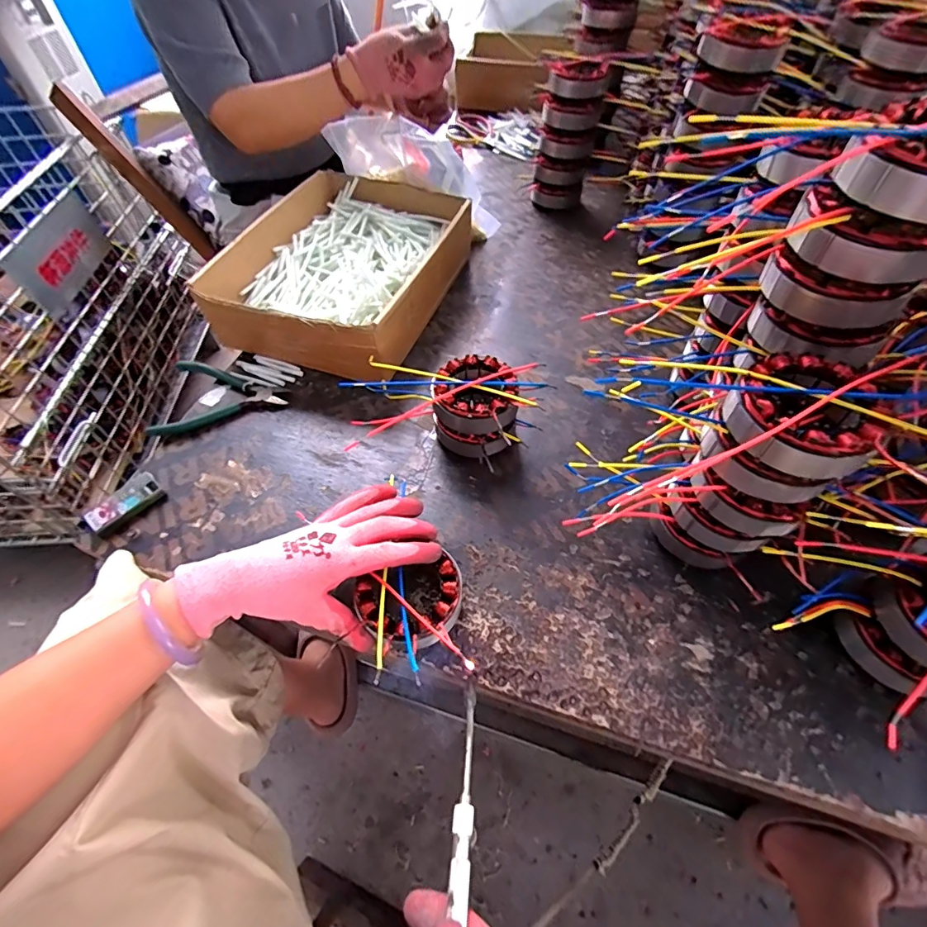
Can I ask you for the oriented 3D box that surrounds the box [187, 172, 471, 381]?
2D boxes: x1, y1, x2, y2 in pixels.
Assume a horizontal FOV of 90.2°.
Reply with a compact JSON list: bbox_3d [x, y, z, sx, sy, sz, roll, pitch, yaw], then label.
[{"bbox_3d":[-0.149,-0.269,0.626,0.247,0.084,0.334,14,57,10],"label":"box"}]

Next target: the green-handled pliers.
[{"bbox_3d":[-0.288,-0.088,0.537,0.140,0.025,0.092,-17,57,-10],"label":"green-handled pliers"}]

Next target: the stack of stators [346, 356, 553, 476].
[{"bbox_3d":[-0.028,-0.064,0.489,0.209,0.081,0.094,5,56,4],"label":"stack of stators"}]

